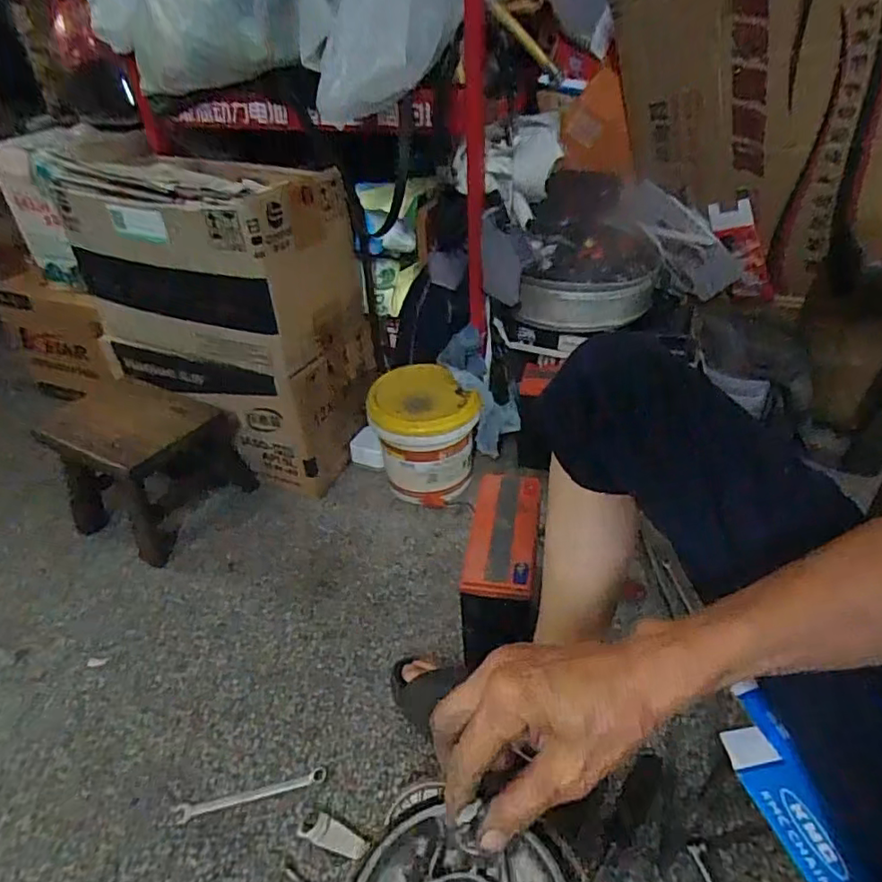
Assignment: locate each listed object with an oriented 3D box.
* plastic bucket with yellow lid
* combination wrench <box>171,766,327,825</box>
[{"bbox_3d":[-0.021,-0.011,0.948,0.156,0.189,0.146,-3,37,3],"label":"plastic bucket with yellow lid"},{"bbox_3d":[-0.199,0.368,0.613,0.155,0.004,0.018,-11,37,-7],"label":"combination wrench"}]

